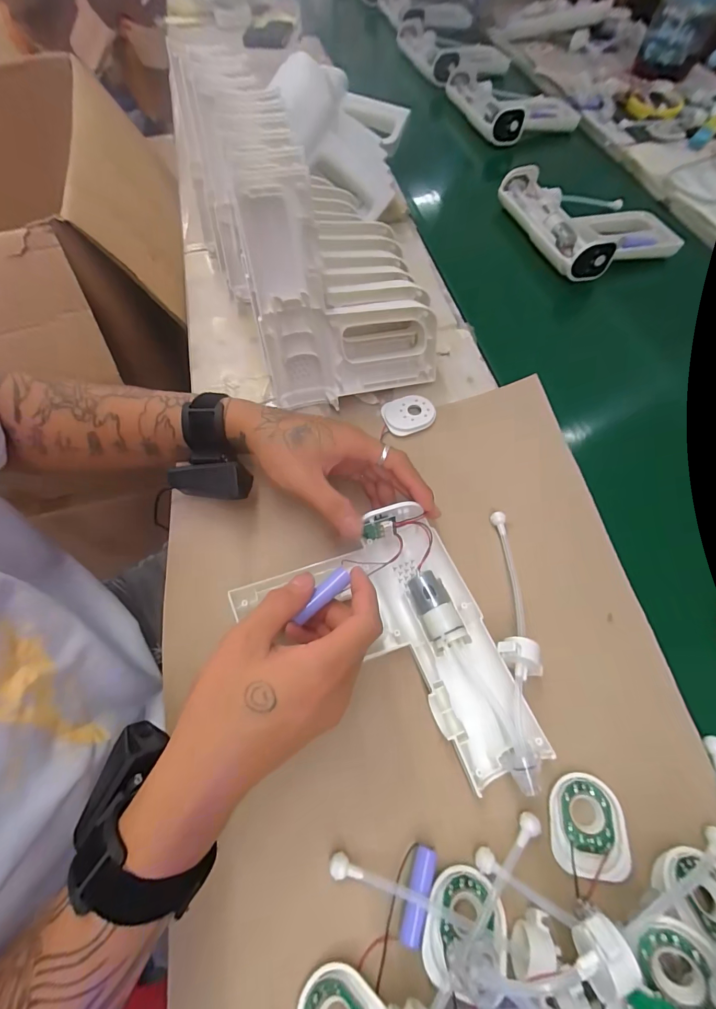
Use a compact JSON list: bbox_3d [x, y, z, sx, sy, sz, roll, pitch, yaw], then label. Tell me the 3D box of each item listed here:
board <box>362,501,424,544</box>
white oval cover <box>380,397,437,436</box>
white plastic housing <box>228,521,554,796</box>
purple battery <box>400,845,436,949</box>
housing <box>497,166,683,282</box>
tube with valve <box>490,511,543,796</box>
[{"bbox_3d":[0.030,0.015,0.348,0.052,0.032,0.017,-19,66,-6],"label":"board"},{"bbox_3d":[0.057,-0.101,0.443,0.057,0.006,0.045,-16,64,-7],"label":"white oval cover"},{"bbox_3d":[0.016,0.125,0.314,0.185,0.051,0.207,-21,66,-7],"label":"white plastic housing"},{"bbox_3d":[0.038,0.251,0.256,0.014,0.014,0.049,12,58,15],"label":"purple battery"},{"bbox_3d":[0.333,-0.420,0.576,0.183,0.048,0.206,-19,64,-8],"label":"housing"},{"bbox_3d":[0.127,0.097,0.314,0.033,0.025,0.210,5,63,4],"label":"tube with valve"}]

